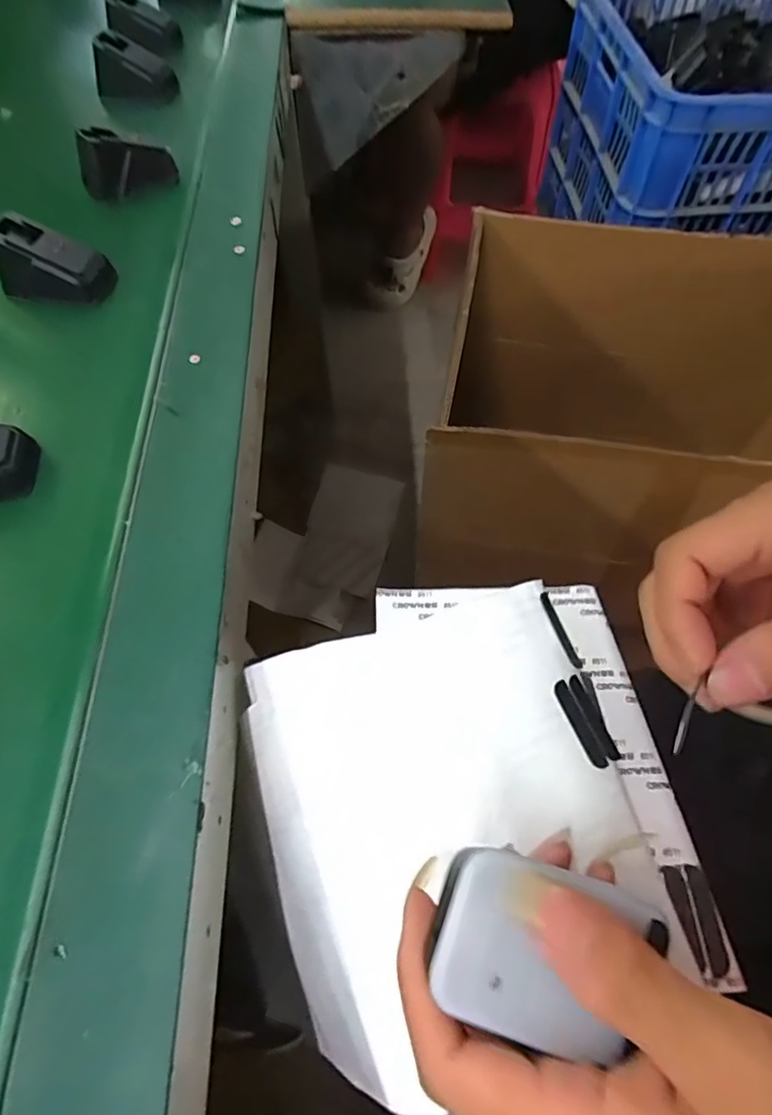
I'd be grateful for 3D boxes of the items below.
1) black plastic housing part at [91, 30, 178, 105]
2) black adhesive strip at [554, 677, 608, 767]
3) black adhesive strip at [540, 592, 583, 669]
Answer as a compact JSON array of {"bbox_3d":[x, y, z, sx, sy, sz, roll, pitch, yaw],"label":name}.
[{"bbox_3d":[-0.231,-0.448,0.522,0.075,0.040,0.026,12,62,7],"label":"black plastic housing part"},{"bbox_3d":[0.081,0.070,0.239,0.008,0.004,0.038,-16,68,-22],"label":"black adhesive strip"},{"bbox_3d":[0.080,0.033,0.262,0.005,0.006,0.037,-18,62,-9],"label":"black adhesive strip"}]

